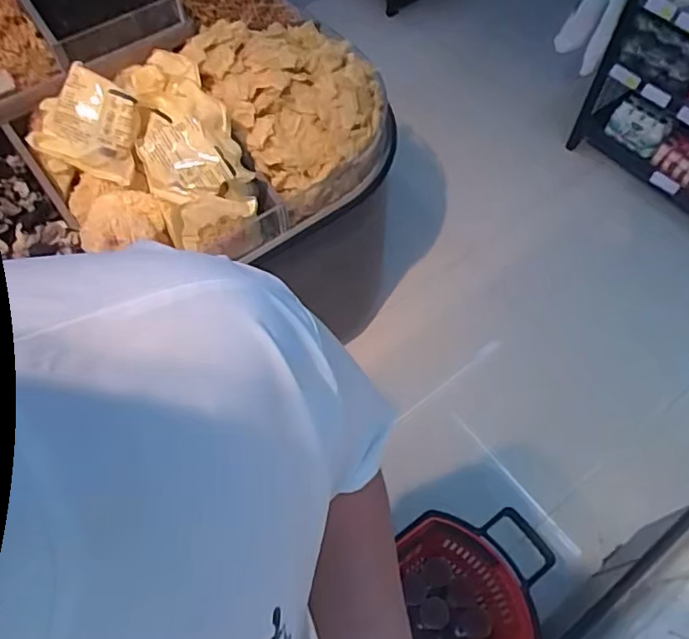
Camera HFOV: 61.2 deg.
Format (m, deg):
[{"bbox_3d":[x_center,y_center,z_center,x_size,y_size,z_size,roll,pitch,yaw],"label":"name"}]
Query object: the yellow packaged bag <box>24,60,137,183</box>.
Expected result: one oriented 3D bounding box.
[{"bbox_3d":[-0.465,-0.356,1.068,0.177,0.170,0.027,23,26,-19],"label":"yellow packaged bag"}]

